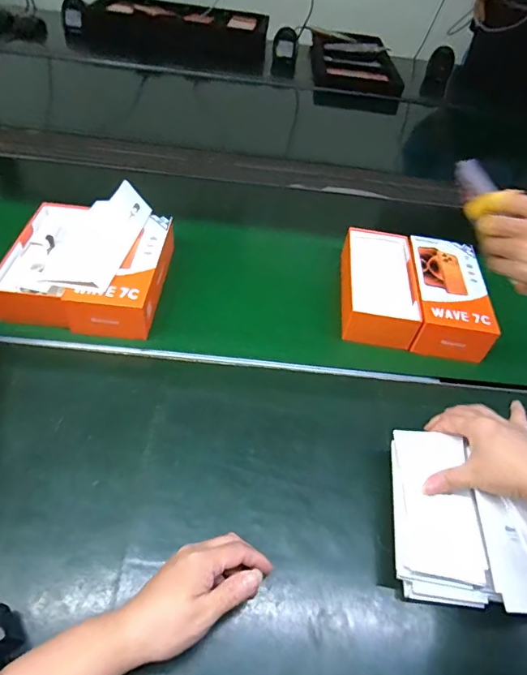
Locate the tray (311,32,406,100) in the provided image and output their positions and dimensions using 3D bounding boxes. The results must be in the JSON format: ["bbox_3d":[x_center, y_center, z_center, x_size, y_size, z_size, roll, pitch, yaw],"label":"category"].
[{"bbox_3d":[0.265,-0.787,1.294,0.248,0.070,0.370,5,45,-3],"label":"tray"}]

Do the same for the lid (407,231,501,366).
[{"bbox_3d":[0.246,-0.056,0.616,0.091,0.059,0.182,9,45,1],"label":"lid"}]

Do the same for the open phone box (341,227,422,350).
[{"bbox_3d":[0.152,-0.072,0.625,0.098,0.062,0.181,8,45,1],"label":"open phone box"}]

